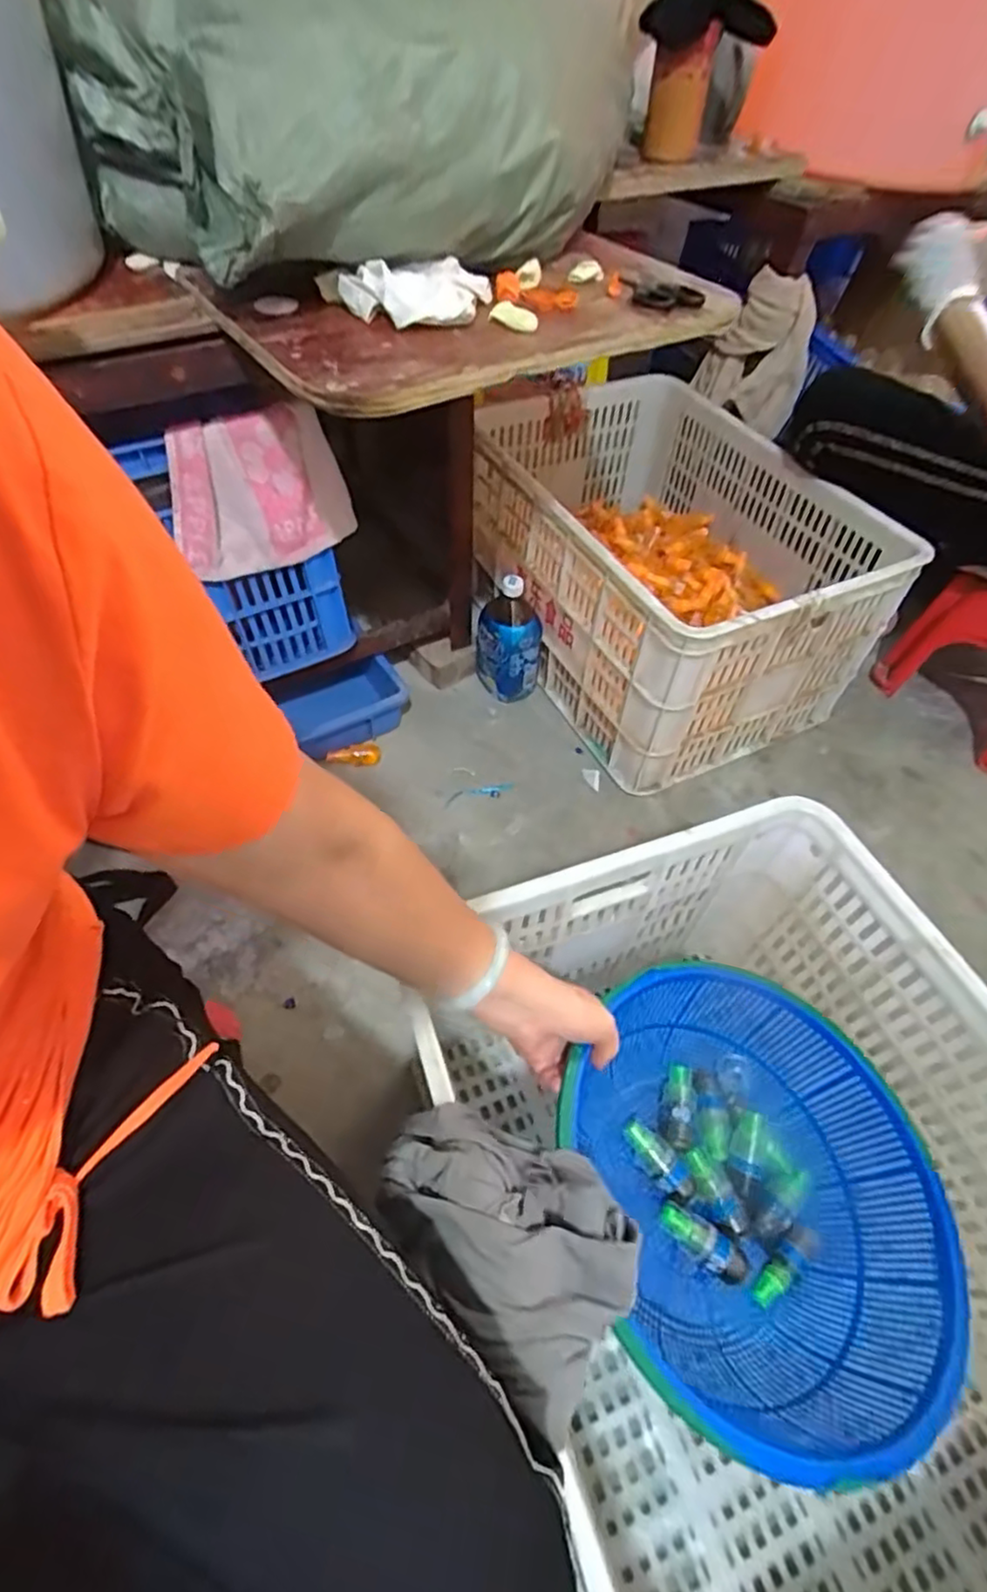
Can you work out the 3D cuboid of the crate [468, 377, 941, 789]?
[{"bbox_3d":[0.242,-0.357,1.059,0.396,0.312,0.609,-22,58,-20],"label":"crate"}]

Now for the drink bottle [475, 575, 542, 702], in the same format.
[{"bbox_3d":[0.023,-0.237,1.034,0.103,0.217,0.093,7,53,1],"label":"drink bottle"}]

